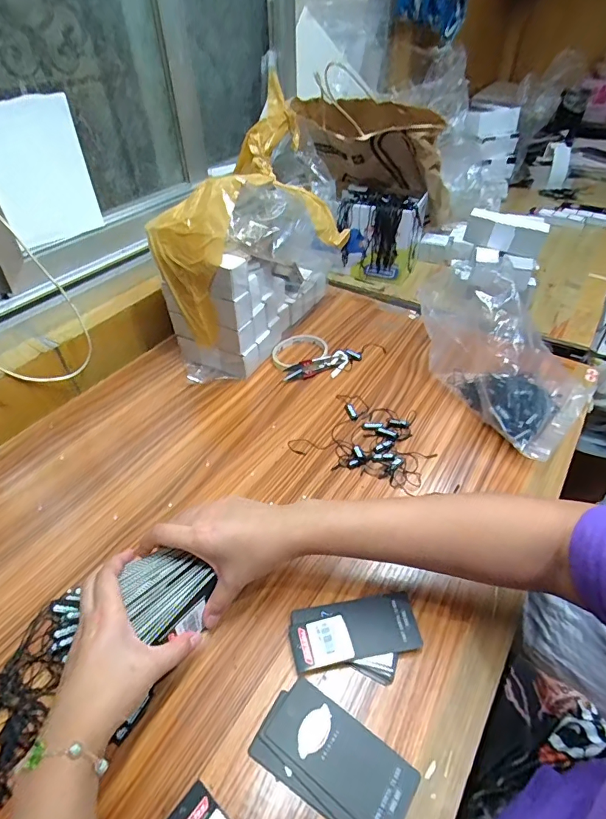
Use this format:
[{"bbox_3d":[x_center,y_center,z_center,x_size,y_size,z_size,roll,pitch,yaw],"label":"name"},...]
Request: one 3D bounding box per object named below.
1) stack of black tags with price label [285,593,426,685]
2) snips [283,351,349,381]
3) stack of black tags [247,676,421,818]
[{"bbox_3d":[0.047,0.201,0.383,0.110,0.010,0.065,-8,44,-6],"label":"stack of black tags with price label"},{"bbox_3d":[0.021,-0.062,0.652,0.105,0.019,0.034,-20,46,-18],"label":"snips"},{"bbox_3d":[0.023,0.262,0.328,0.114,0.005,0.062,23,49,24],"label":"stack of black tags"}]

